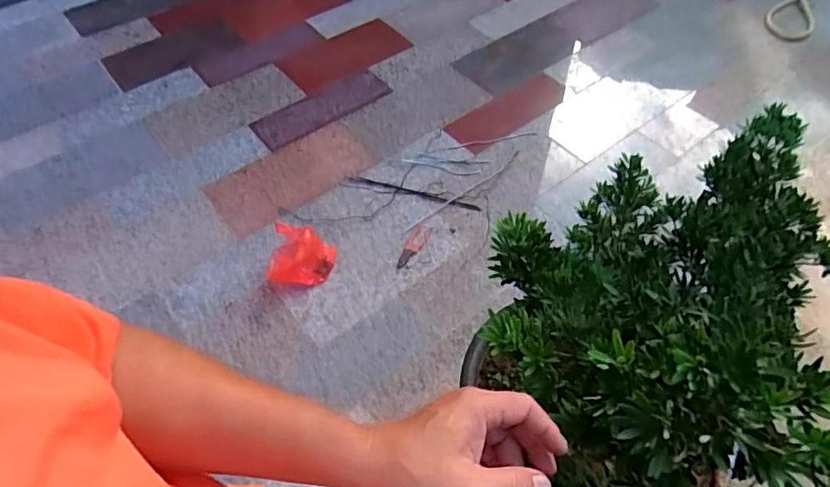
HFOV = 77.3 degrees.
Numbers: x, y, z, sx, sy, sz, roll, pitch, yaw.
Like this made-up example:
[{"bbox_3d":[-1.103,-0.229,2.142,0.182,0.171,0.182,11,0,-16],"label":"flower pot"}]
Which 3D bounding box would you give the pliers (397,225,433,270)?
[{"bbox_3d":[-0.006,0.011,1.737,0.059,0.017,0.192,22,57,14],"label":"pliers"}]

